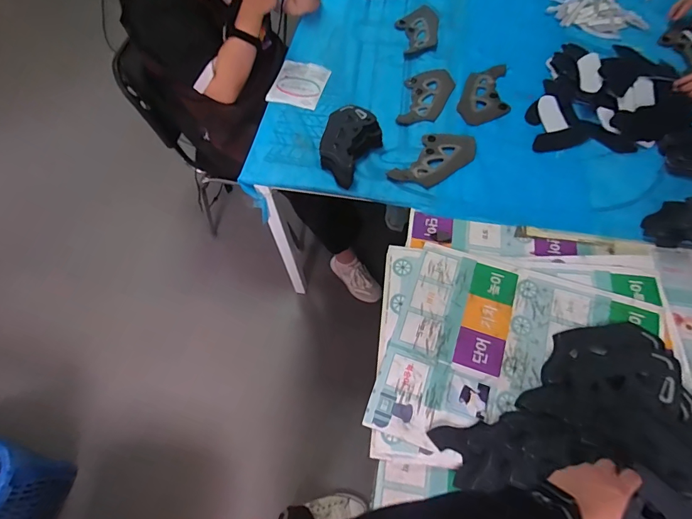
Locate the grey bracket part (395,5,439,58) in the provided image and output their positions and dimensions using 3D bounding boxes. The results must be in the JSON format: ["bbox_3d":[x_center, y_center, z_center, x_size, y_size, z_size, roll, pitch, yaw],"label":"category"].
[{"bbox_3d":[0.217,-0.678,1.163,0.126,0.008,0.211,-8,63,0],"label":"grey bracket part"}]

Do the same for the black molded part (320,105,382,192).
[{"bbox_3d":[-0.003,-0.282,0.940,0.150,0.048,0.205,29,68,17],"label":"black molded part"}]

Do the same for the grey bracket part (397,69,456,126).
[{"bbox_3d":[0.202,-0.424,1.030,0.119,0.008,0.226,24,67,15],"label":"grey bracket part"}]

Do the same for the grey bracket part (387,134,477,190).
[{"bbox_3d":[0.212,-0.233,0.928,0.125,0.010,0.212,36,71,19],"label":"grey bracket part"}]

